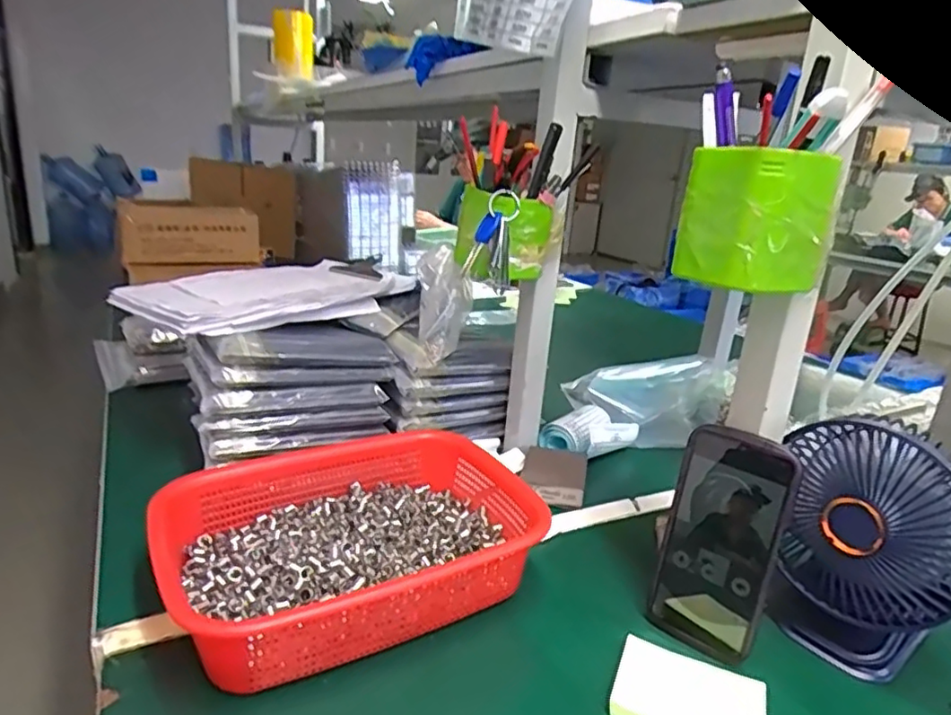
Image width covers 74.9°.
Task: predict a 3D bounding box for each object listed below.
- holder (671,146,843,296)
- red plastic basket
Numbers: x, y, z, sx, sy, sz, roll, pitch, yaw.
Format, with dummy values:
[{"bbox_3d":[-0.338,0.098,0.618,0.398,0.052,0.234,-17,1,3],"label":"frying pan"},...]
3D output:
[{"bbox_3d":[0.173,-0.085,0.386,0.071,0.079,0.068,-3,19,-22],"label":"holder"},{"bbox_3d":[-0.091,0.153,0.509,0.287,0.083,0.209,-7,21,-32],"label":"red plastic basket"}]

